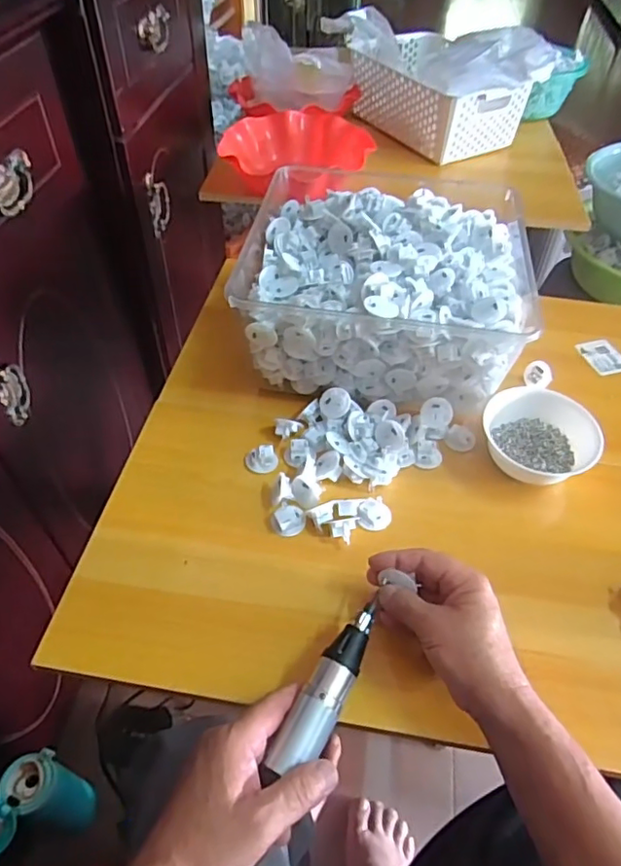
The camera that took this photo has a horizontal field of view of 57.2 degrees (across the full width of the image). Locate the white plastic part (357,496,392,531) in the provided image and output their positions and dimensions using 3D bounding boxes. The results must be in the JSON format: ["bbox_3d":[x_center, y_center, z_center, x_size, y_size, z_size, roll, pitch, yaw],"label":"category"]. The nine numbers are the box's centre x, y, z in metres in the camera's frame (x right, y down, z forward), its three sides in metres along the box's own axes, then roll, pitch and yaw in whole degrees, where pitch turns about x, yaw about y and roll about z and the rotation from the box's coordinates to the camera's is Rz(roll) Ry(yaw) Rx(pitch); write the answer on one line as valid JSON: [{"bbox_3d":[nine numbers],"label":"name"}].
[{"bbox_3d":[0.063,0.079,0.558,0.034,0.010,0.032,3,72,-9],"label":"white plastic part"}]

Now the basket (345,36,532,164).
[{"bbox_3d":[0.216,-0.602,1.021,0.186,0.109,0.293,-23,54,-20],"label":"basket"}]

